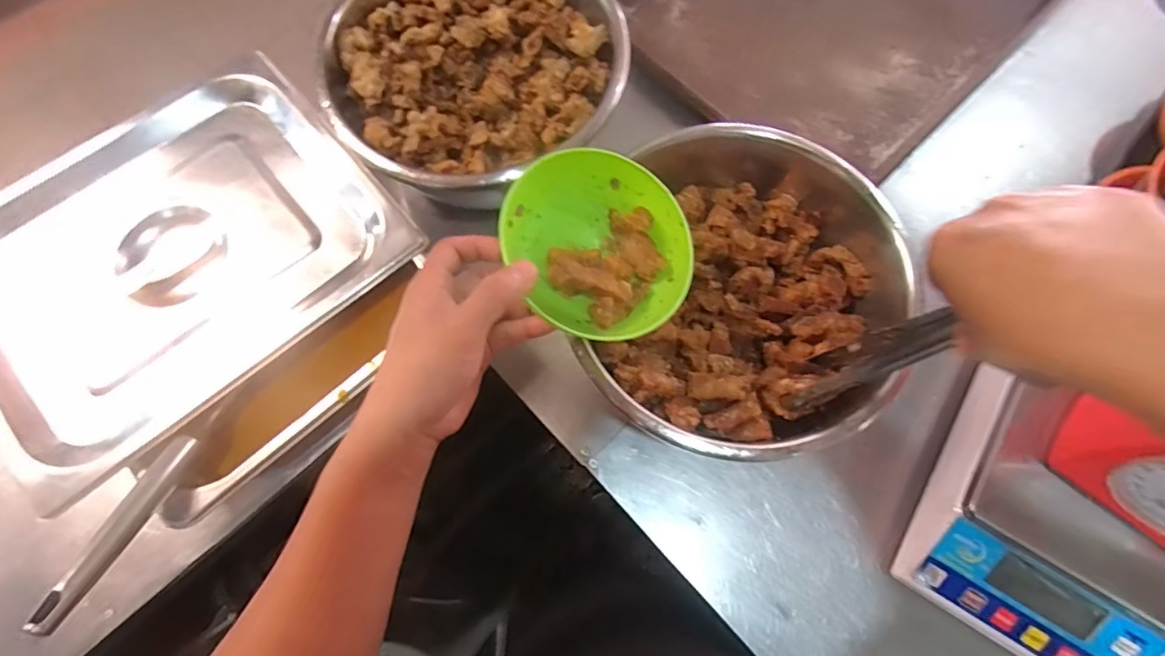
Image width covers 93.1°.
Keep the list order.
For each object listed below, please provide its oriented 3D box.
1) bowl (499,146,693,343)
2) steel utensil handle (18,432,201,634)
[{"bbox_3d":[0.012,-0.060,0.383,0.132,0.050,0.132,1,82,-6],"label":"bowl"},{"bbox_3d":[-0.303,0.130,0.364,0.018,0.015,0.131,11,47,3],"label":"steel utensil handle"}]

